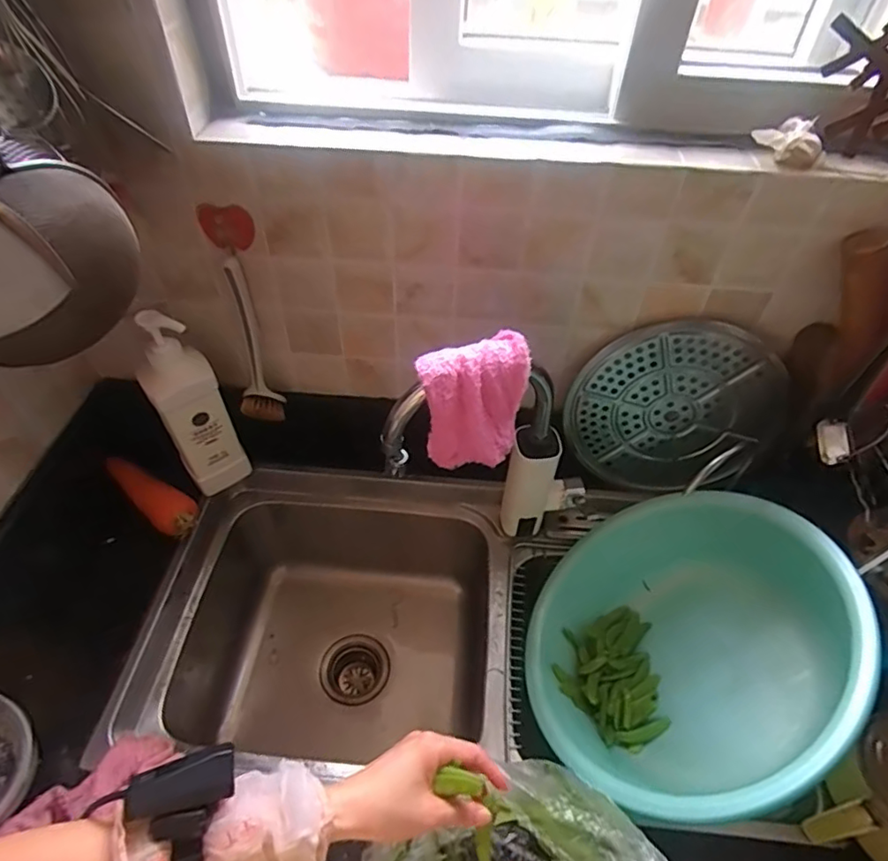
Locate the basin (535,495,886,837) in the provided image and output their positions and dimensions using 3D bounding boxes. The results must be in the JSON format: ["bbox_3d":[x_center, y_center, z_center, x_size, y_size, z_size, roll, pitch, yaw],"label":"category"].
[{"bbox_3d":[0.286,0.259,0.684,0.391,0.188,0.363,-26,46,30],"label":"basin"}]

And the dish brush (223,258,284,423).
[{"bbox_3d":[-0.257,-0.114,0.738,0.052,0.220,0.076,-15,50,-15],"label":"dish brush"}]

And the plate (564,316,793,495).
[{"bbox_3d":[0.315,-0.020,0.781,0.271,0.268,0.027,13,38,0],"label":"plate"}]

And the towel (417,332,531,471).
[{"bbox_3d":[0.033,-0.024,0.577,0.106,0.124,0.033,-13,33,-10],"label":"towel"}]

